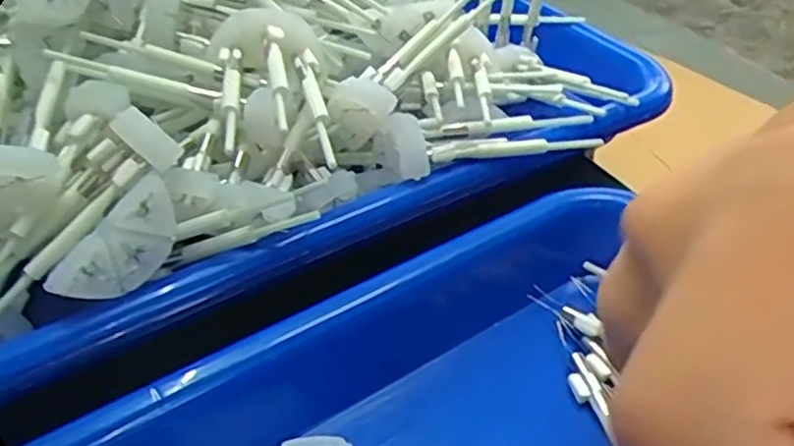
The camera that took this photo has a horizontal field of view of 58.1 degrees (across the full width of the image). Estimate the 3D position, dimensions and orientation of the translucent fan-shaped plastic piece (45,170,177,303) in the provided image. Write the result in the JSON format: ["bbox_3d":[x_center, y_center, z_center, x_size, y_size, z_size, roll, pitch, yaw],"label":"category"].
[{"bbox_3d":[-0.073,0.007,0.193,0.038,0.020,0.004,-52,32,-18],"label":"translucent fan-shaped plastic piece"}]

